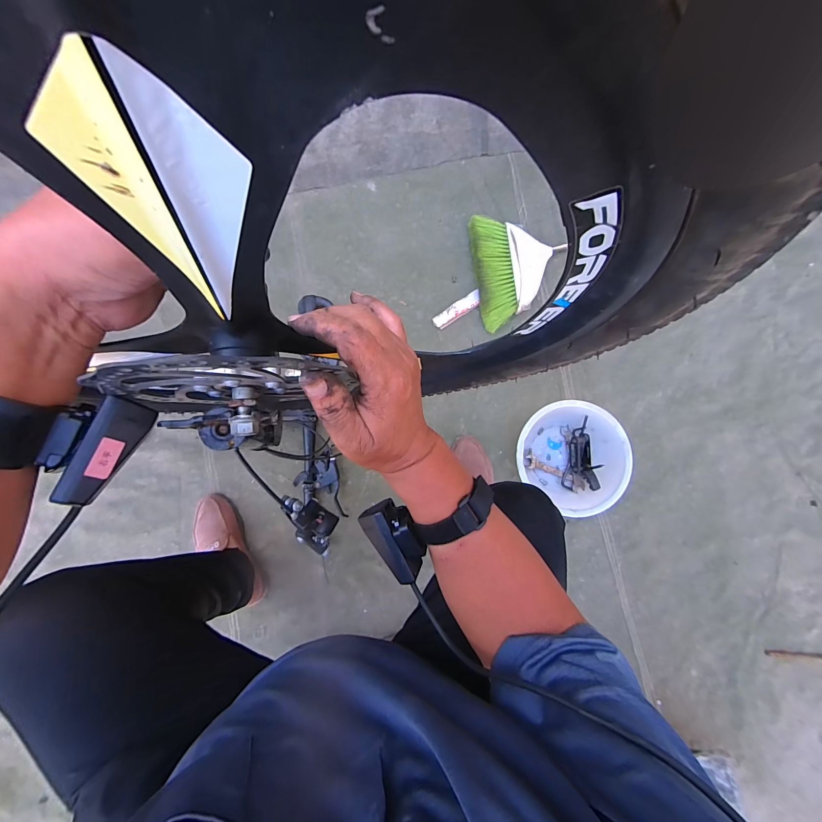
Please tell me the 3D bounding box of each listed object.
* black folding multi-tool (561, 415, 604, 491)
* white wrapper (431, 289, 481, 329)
[{"bbox_3d":[0.406,0.103,0.825,0.069,0.042,0.172,7,80,1],"label":"black folding multi-tool"},{"bbox_3d":[0.119,-0.255,0.881,0.137,0.010,0.037,-34,82,-6],"label":"white wrapper"}]

